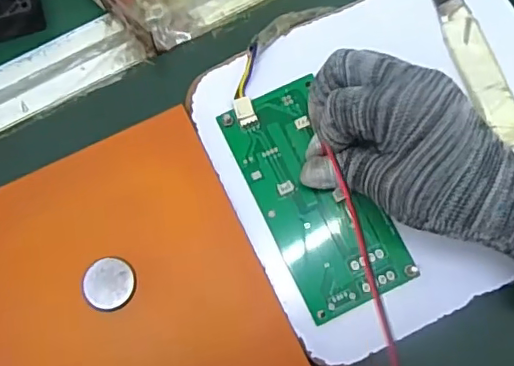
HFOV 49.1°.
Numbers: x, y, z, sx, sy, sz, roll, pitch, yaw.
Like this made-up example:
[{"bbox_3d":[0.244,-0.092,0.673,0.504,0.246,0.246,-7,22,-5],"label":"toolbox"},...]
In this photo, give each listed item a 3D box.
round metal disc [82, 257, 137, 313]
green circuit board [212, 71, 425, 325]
[{"bbox_3d":[-0.082,0.056,0.312,0.028,0.004,0.028,-1,76,3],"label":"round metal disc"},{"bbox_3d":[0.031,0.007,0.326,0.063,0.007,0.134,-29,79,-7],"label":"green circuit board"}]

